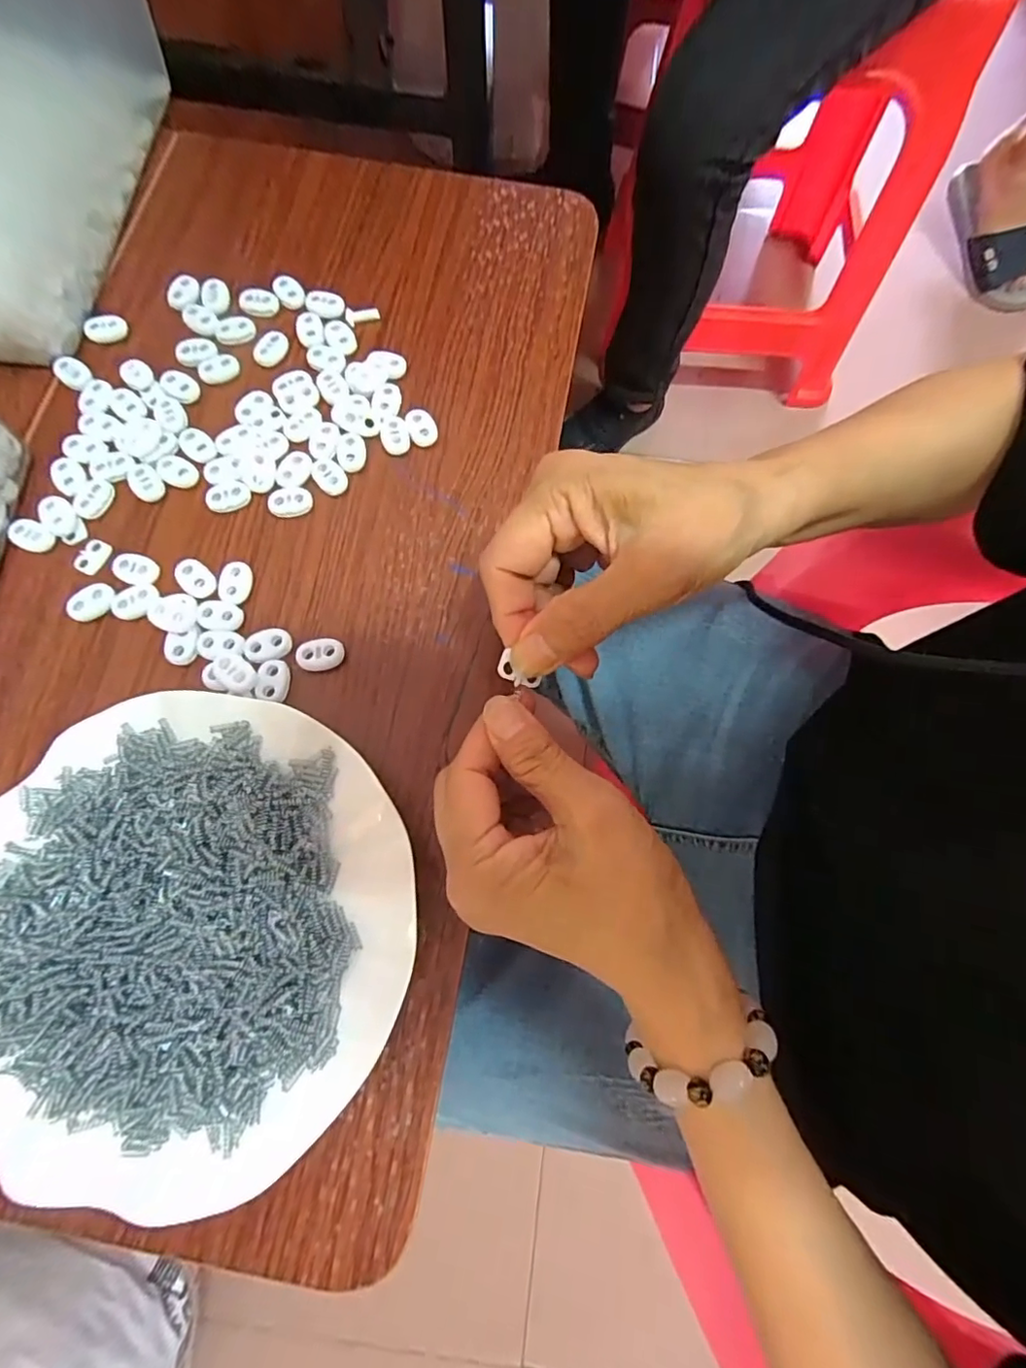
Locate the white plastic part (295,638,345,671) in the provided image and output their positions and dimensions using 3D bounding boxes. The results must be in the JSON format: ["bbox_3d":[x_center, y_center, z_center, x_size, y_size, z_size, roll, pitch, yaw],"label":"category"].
[{"bbox_3d":[-0.095,-0.014,0.277,0.022,0.007,0.015,0,75,-2],"label":"white plastic part"}]

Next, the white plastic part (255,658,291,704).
[{"bbox_3d":[-0.116,-0.002,0.270,0.014,0.004,0.021,-3,75,-2],"label":"white plastic part"}]

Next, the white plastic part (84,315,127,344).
[{"bbox_3d":[-0.237,-0.207,0.327,0.023,0.007,0.013,-13,76,-5],"label":"white plastic part"}]

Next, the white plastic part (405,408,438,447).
[{"bbox_3d":[-0.051,-0.143,0.312,0.015,0.007,0.022,-25,77,-8],"label":"white plastic part"}]

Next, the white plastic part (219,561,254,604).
[{"bbox_3d":[-0.141,-0.052,0.285,0.014,0.006,0.022,6,75,0],"label":"white plastic part"}]

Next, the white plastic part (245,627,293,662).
[{"bbox_3d":[-0.121,-0.019,0.276,0.022,0.004,0.016,-19,76,-7],"label":"white plastic part"}]

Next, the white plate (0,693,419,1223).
[{"bbox_3d":[-0.135,0.098,0.235,0.183,0.028,0.178,0,75,-2],"label":"white plate"}]

